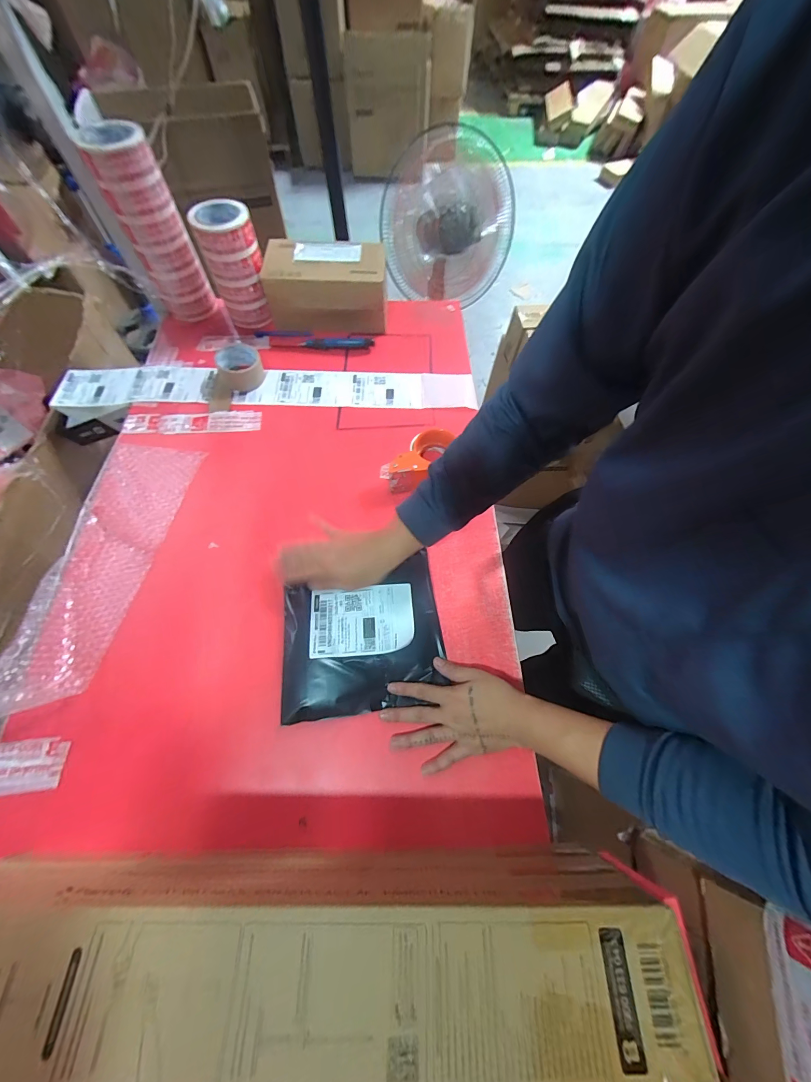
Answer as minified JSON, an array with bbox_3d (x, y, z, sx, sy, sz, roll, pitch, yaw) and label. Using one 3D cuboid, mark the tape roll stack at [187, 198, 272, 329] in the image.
[{"bbox_3d":[-0.353,-0.573,0.752,0.106,0.201,0.094,-20,66,-10],"label":"tape roll stack"}]

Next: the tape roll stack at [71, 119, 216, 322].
[{"bbox_3d":[-0.483,-0.592,0.702,0.108,0.298,0.089,-24,67,-12],"label":"tape roll stack"}]

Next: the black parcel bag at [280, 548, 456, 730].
[{"bbox_3d":[-0.062,0.136,0.519,0.228,0.032,0.203,-8,65,-5],"label":"black parcel bag"}]

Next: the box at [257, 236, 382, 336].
[{"bbox_3d":[-0.171,-0.568,0.795,0.252,0.125,0.140,-3,65,-2],"label":"box"}]

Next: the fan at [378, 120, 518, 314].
[{"bbox_3d":[0.140,-1.028,1.181,0.415,0.389,0.165,-18,66,-9],"label":"fan"}]

